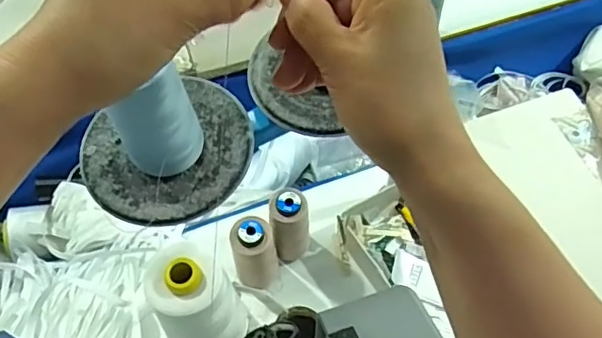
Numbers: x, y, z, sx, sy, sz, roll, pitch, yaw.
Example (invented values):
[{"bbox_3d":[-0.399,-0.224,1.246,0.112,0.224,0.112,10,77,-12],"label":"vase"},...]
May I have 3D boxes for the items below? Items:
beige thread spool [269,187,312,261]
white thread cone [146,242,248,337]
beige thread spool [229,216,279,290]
[{"bbox_3d":[-0.012,0.067,0.667,0.044,0.117,0.037,1,59,1],"label":"beige thread spool"},{"bbox_3d":[-0.100,0.140,0.582,0.076,0.163,0.074,0,59,0],"label":"white thread cone"},{"bbox_3d":[-0.050,0.099,0.649,0.050,0.116,0.042,-12,59,-7],"label":"beige thread spool"}]

